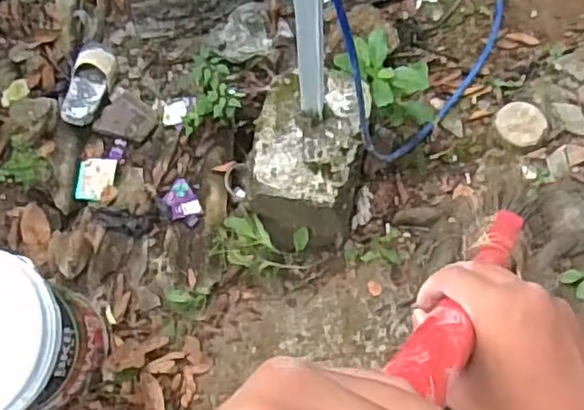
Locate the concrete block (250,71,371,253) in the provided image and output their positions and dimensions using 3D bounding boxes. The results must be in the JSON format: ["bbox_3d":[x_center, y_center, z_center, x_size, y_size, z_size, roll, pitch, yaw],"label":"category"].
[{"bbox_3d":[0.040,-0.086,1.475,0.226,0.237,0.332,9,67,5],"label":"concrete block"}]

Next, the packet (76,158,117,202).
[{"bbox_3d":[-0.469,-0.061,1.651,0.083,0.014,0.111,2,70,2],"label":"packet"}]

